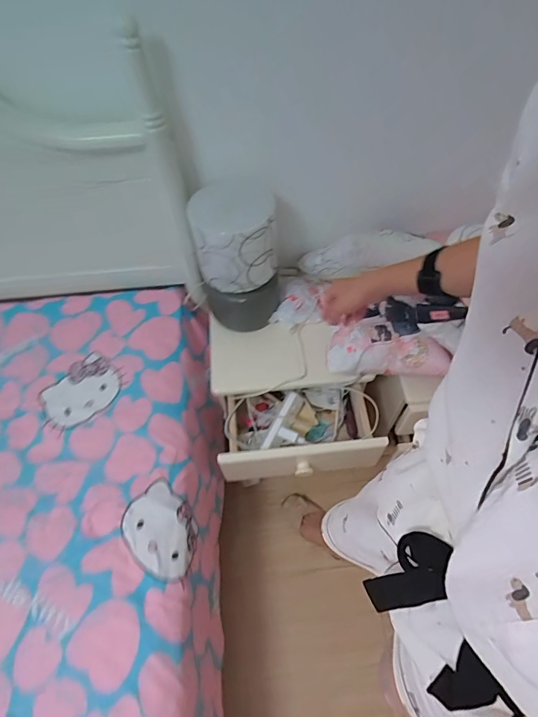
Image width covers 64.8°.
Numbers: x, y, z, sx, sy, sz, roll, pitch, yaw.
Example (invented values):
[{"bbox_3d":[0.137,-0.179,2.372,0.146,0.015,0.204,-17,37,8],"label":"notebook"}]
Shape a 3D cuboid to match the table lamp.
[{"bbox_3d":[-0.080,-0.244,1.124,0.206,0.345,0.184,-8,59,-1],"label":"table lamp"}]

